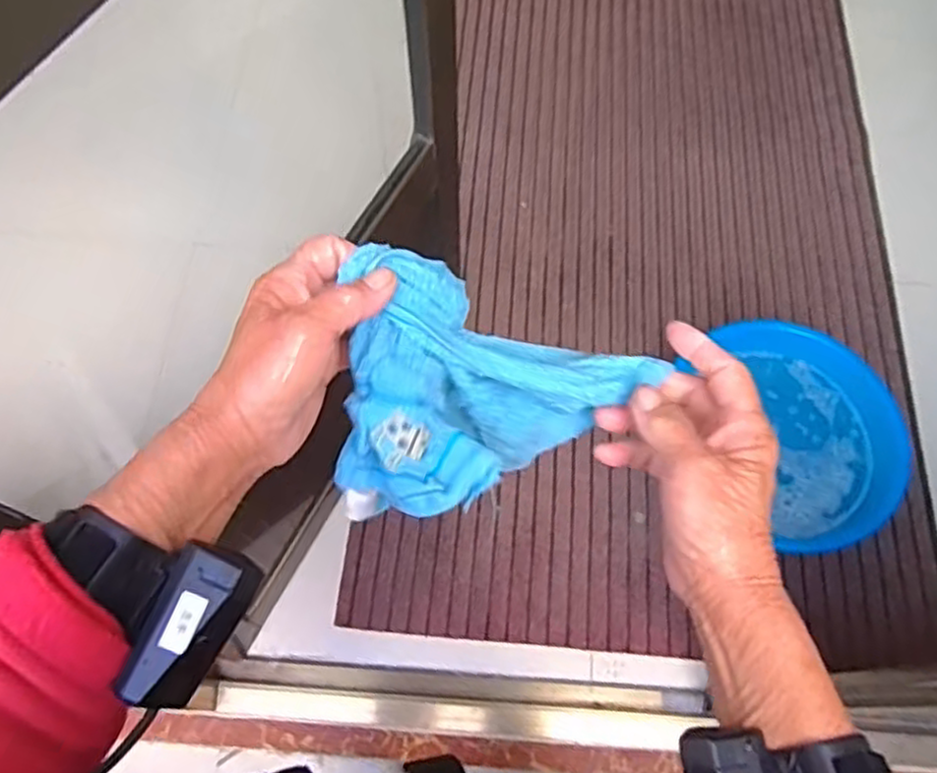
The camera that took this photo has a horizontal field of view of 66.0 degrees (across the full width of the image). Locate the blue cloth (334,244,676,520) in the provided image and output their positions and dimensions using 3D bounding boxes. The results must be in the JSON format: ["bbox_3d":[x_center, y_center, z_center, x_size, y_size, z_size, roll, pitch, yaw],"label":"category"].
[{"bbox_3d":[0.014,0.014,0.396,0.160,0.108,0.117,11,66,5],"label":"blue cloth"}]

